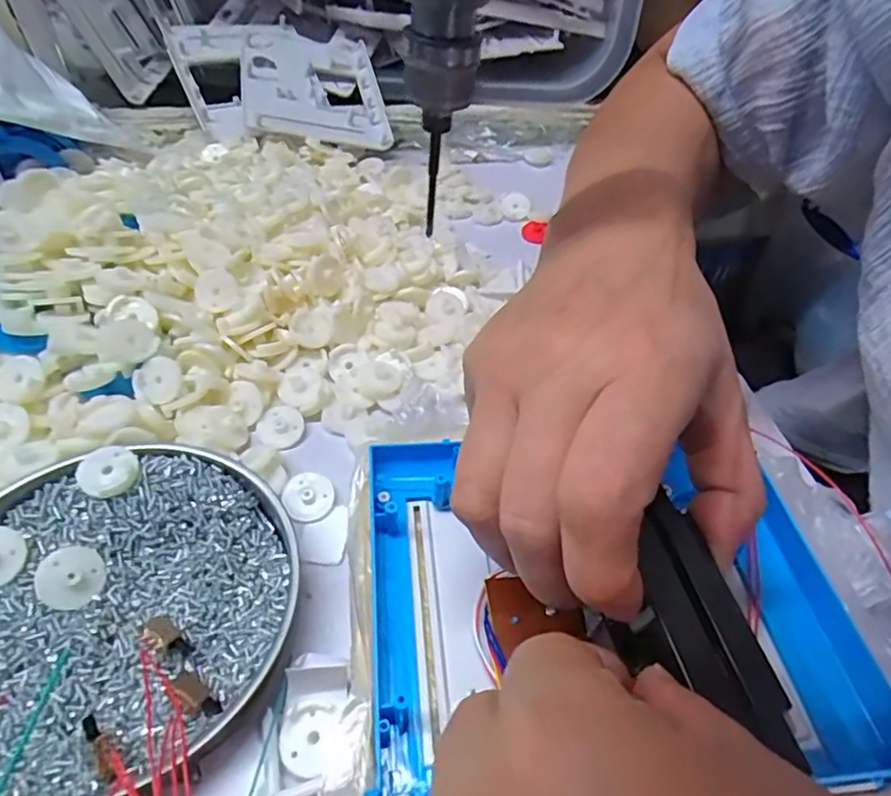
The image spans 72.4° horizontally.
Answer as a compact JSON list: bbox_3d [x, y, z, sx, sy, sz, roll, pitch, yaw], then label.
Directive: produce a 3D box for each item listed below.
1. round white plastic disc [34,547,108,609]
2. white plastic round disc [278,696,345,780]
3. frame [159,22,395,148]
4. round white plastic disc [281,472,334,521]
[{"bbox_3d":[-0.143,0.068,0.232,0.023,0.005,0.023,-10,70,-38],"label":"round white plastic disc"},{"bbox_3d":[-0.046,0.115,0.208,0.021,0.005,0.023,3,46,-3],"label":"white plastic round disc"},{"bbox_3d":[-0.138,-0.273,0.528,0.171,0.047,0.165,-15,49,-19],"label":"frame"},{"bbox_3d":[-0.062,0.044,0.278,0.023,0.006,0.022,3,46,-3],"label":"round white plastic disc"}]

